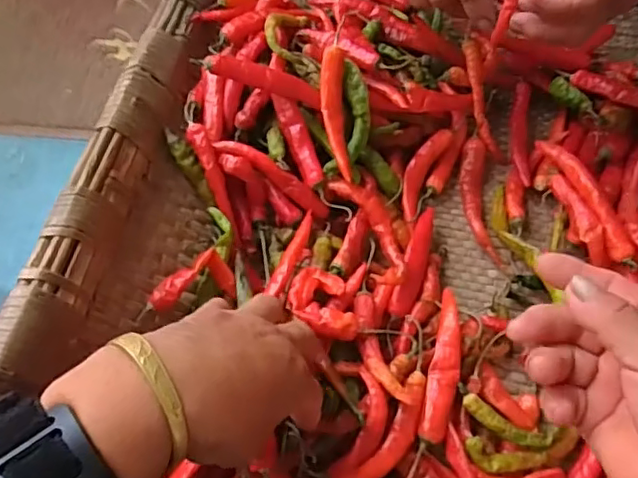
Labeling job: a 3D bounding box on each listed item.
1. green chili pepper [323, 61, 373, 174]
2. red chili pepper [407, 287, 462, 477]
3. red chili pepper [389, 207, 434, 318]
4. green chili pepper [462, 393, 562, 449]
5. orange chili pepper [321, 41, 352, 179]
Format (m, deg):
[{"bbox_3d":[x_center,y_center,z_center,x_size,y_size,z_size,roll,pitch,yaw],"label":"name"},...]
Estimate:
[{"bbox_3d":[0.025,-0.090,0.456,0.028,0.018,0.089,8,80,1],"label":"green chili pepper"},{"bbox_3d":[0.079,0.090,0.389,0.019,0.013,0.125,14,61,5],"label":"red chili pepper"},{"bbox_3d":[0.071,0.012,0.436,0.017,0.021,0.095,18,62,7],"label":"red chili pepper"},{"bbox_3d":[0.118,0.115,0.376,0.059,0.010,0.017,20,62,8],"label":"green chili pepper"},{"bbox_3d":[0.013,-0.092,0.447,0.020,0.013,0.100,-4,81,-5],"label":"orange chili pepper"}]

